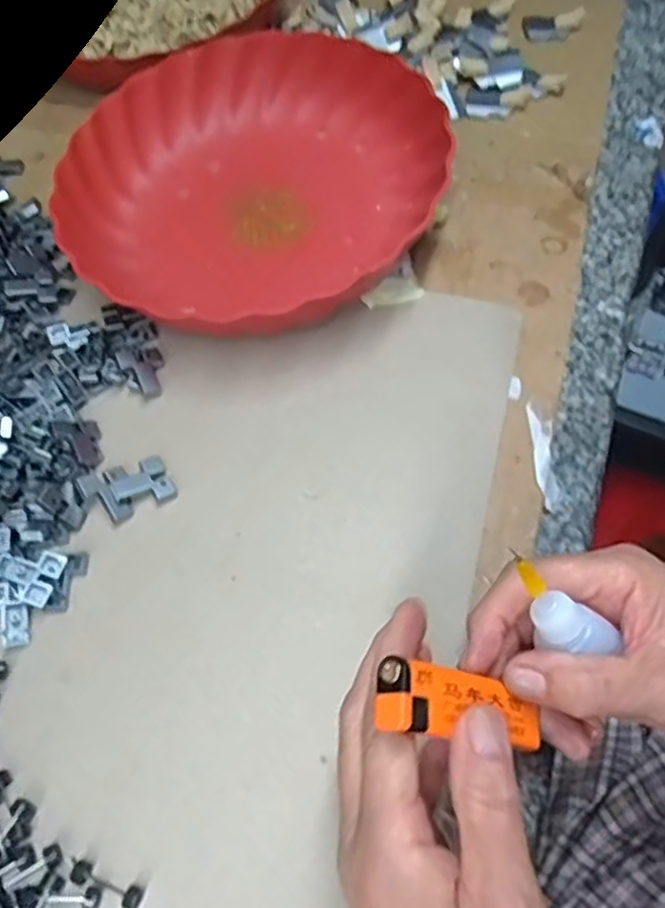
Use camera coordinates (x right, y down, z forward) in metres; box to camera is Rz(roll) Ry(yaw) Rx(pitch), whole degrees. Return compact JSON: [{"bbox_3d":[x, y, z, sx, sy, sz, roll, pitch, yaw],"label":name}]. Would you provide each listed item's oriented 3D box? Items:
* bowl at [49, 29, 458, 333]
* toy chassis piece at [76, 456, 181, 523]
[{"bbox_3d":[-0.054,-0.193,0.475,0.254,0.059,0.254,-1,60,1],"label":"bowl"},{"bbox_3d":[-0.111,0.017,0.377,0.045,0.010,0.033,-24,62,-12],"label":"toy chassis piece"}]

